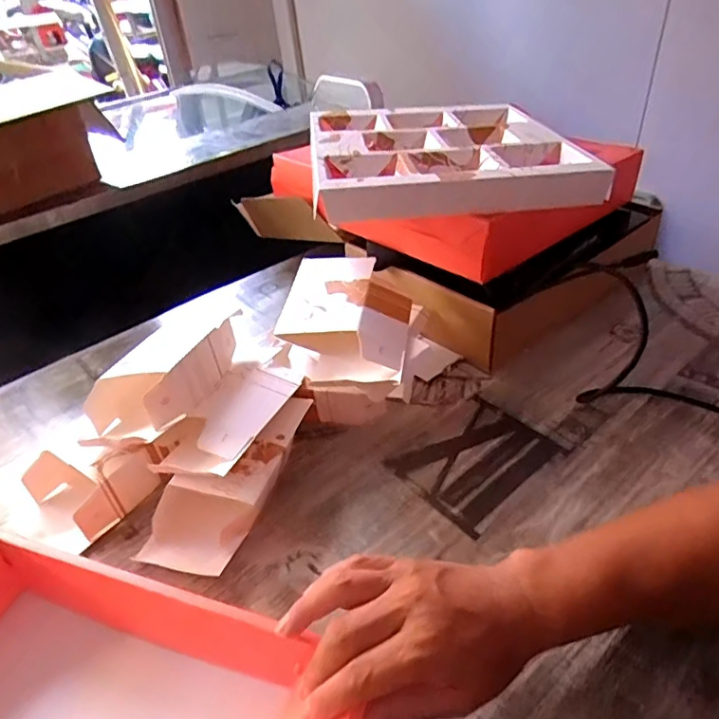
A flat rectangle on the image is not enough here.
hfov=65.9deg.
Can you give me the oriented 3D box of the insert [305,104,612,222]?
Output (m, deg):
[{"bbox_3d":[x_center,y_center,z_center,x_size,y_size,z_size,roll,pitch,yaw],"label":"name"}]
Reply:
[{"bbox_3d":[0.095,-0.263,0.690,0.293,0.043,0.330,-7,38,-3],"label":"insert"}]

